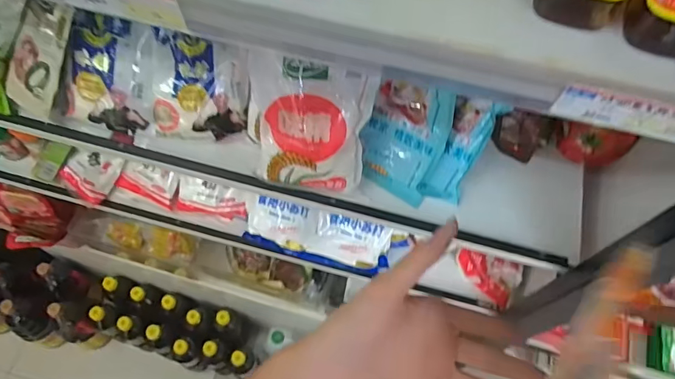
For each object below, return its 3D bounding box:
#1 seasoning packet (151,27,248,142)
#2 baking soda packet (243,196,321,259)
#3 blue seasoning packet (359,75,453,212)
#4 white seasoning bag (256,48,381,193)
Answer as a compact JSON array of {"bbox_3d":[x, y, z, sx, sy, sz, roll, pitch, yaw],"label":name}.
[{"bbox_3d":[-0.169,-0.122,0.601,0.116,0.124,0.022,8,22,-6],"label":"seasoning packet"},{"bbox_3d":[-0.094,0.060,0.825,0.120,0.098,0.023,21,22,12],"label":"baking soda packet"},{"bbox_3d":[0.080,-0.062,0.595,0.096,0.142,0.027,24,27,13],"label":"blue seasoning packet"},{"bbox_3d":[-0.027,-0.069,0.554,0.124,0.159,0.023,6,28,-5],"label":"white seasoning bag"}]

